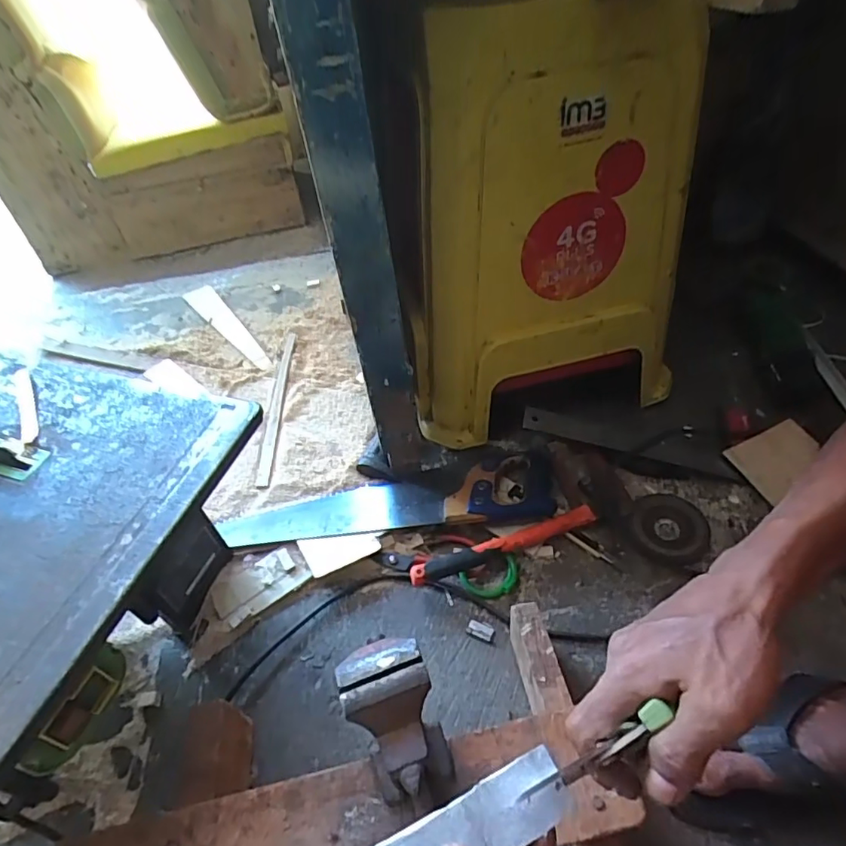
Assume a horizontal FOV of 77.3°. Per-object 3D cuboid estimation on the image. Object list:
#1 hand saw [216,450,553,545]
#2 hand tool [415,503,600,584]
[{"bbox_3d":[-0.048,0.095,0.666,0.393,0.030,0.096,-6,44,1],"label":"hand saw"},{"bbox_3d":[0.096,0.139,0.609,0.232,0.036,0.020,-19,45,-13],"label":"hand tool"}]

